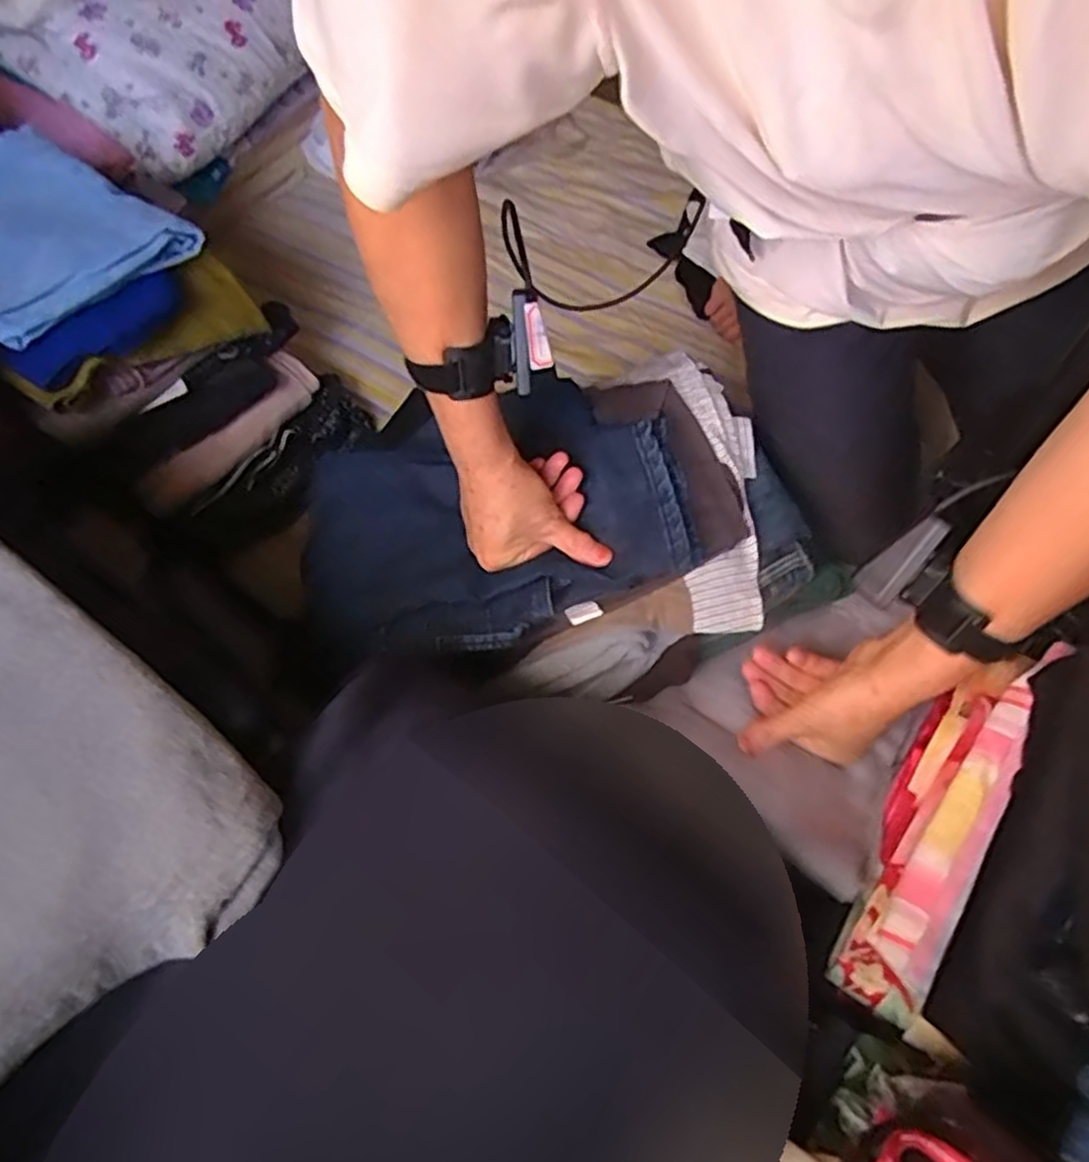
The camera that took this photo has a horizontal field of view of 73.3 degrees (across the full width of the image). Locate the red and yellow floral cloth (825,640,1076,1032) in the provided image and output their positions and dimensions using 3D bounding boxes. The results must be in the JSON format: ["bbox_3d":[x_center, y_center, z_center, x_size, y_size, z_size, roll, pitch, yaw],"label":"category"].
[{"bbox_3d":[0.262,0.157,0.484,0.051,0.084,0.247,29,66,18],"label":"red and yellow floral cloth"}]

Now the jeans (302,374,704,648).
[{"bbox_3d":[-0.048,-0.060,0.596,0.313,0.072,0.235,-16,61,-6],"label":"jeans"}]

